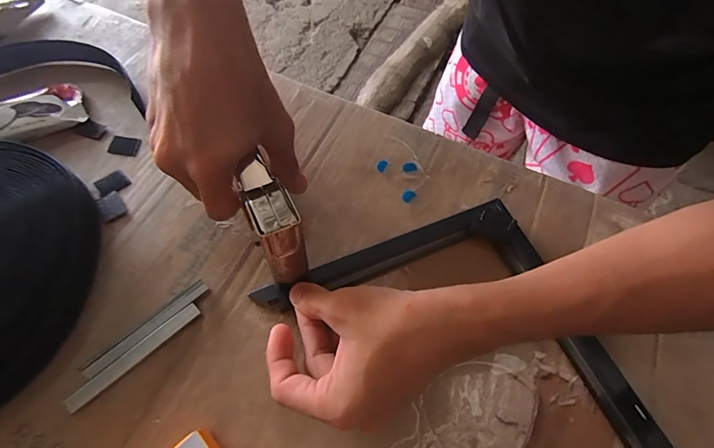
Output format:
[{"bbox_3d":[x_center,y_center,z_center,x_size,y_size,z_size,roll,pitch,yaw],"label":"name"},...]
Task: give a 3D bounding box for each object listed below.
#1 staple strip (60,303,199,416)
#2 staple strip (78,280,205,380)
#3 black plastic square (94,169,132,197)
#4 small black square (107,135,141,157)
[{"bbox_3d":[-0.142,0.083,0.251,0.087,0.008,0.010,-40,71,-20],"label":"staple strip"},{"bbox_3d":[-0.140,0.069,0.260,0.012,0.004,0.087,41,68,18],"label":"staple strip"},{"bbox_3d":[-0.198,-0.033,0.314,0.024,0.004,0.021,-33,68,-18],"label":"black plastic square"},{"bbox_3d":[-0.199,-0.067,0.334,0.026,0.004,0.019,11,62,4],"label":"small black square"}]

